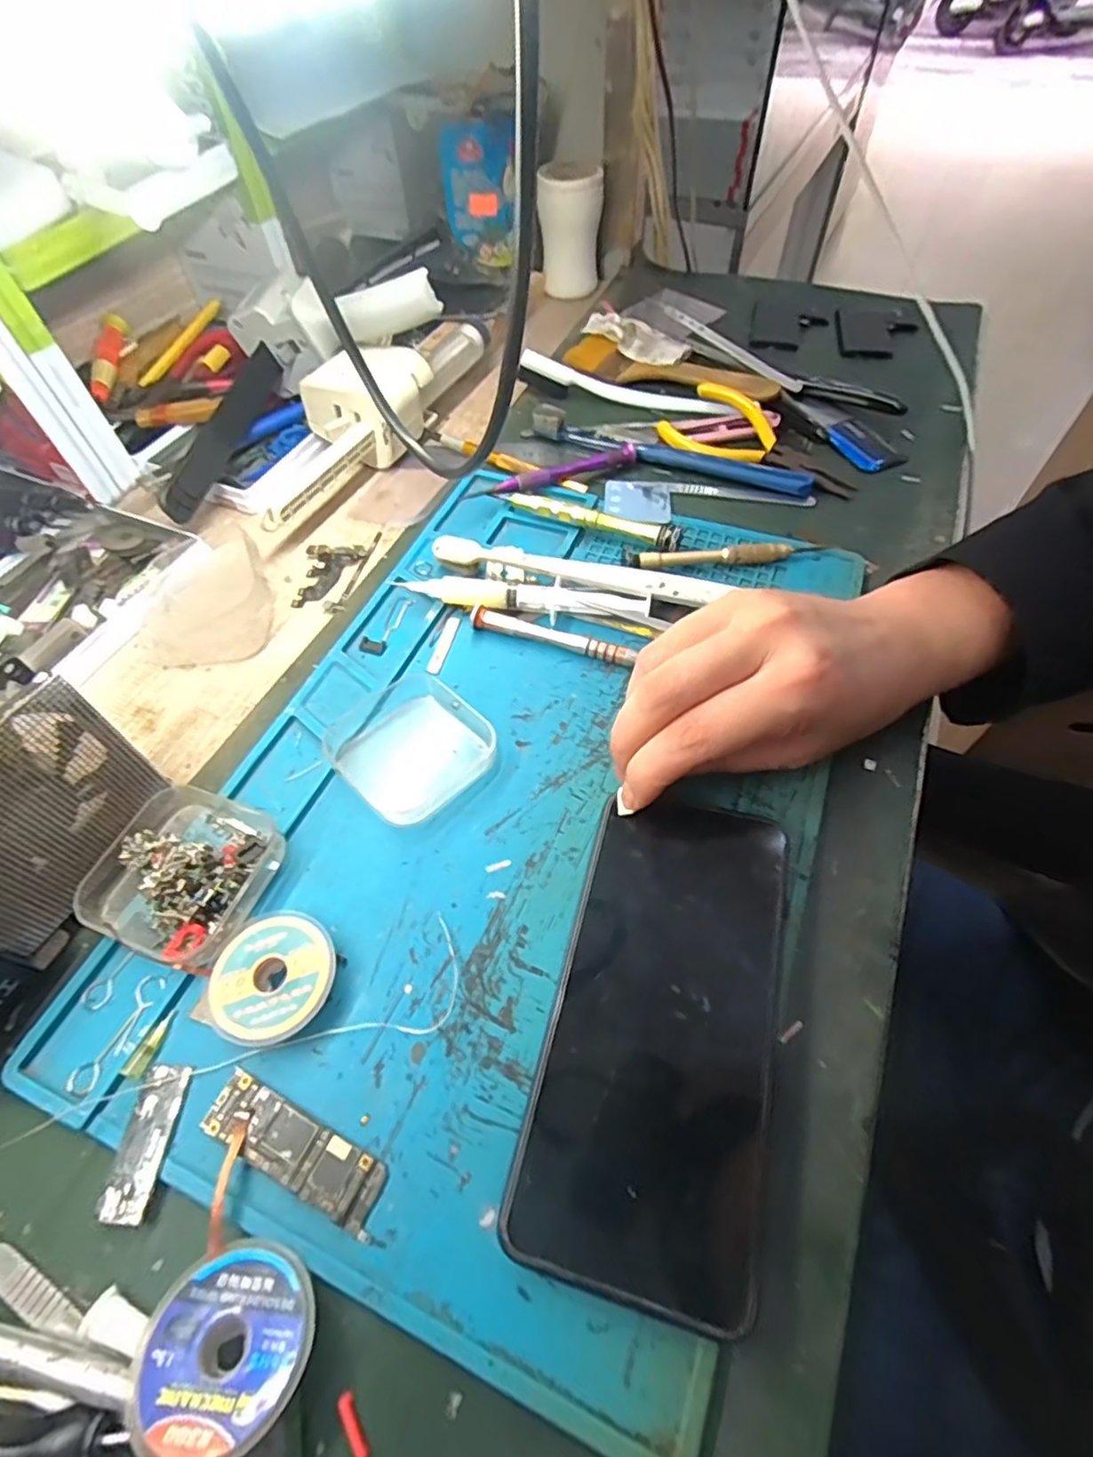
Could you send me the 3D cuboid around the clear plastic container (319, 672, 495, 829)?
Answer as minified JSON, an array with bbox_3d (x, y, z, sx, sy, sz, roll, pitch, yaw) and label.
[{"bbox_3d":[-0.063,0.004,0.285,0.067,0.015,0.069,-40,64,-21],"label":"clear plastic container"}]

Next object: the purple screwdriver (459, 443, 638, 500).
[{"bbox_3d":[0.005,-0.159,0.392,0.117,0.015,0.011,-25,59,-13],"label":"purple screwdriver"}]

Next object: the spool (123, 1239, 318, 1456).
[{"bbox_3d":[-0.089,0.171,0.172,0.044,0.009,0.044,4,34,-3],"label":"spool"}]

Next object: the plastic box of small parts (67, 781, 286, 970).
[{"bbox_3d":[-0.147,0.055,0.250,0.068,0.024,0.065,15,59,12],"label":"plastic box of small parts"}]

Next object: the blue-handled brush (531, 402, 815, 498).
[{"bbox_3d":[0.078,-0.184,0.405,0.188,0.017,0.019,20,60,15],"label":"blue-handled brush"}]

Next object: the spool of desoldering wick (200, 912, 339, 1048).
[{"bbox_3d":[-0.099,0.091,0.228,0.042,0.012,0.044,-1,57,2],"label":"spool of desoldering wick"}]

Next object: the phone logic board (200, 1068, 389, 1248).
[{"bbox_3d":[-0.081,0.137,0.202,0.068,0.004,0.019,22,60,16],"label":"phone logic board"}]

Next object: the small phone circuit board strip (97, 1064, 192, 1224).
[{"bbox_3d":[-0.132,0.135,0.205,0.015,0.004,0.042,3,57,5],"label":"small phone circuit board strip"}]

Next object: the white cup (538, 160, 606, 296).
[{"bbox_3d":[0.021,-0.427,0.529,0.052,0.076,0.042,-23,59,-12],"label":"white cup"}]

